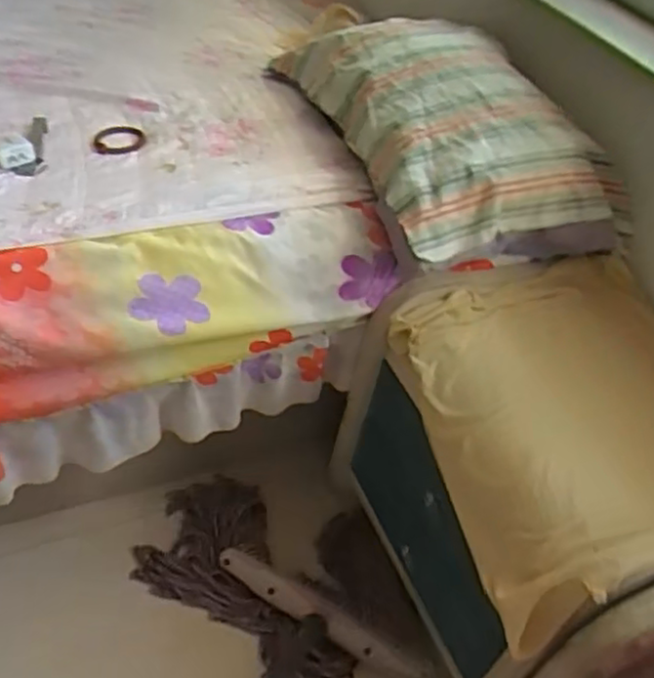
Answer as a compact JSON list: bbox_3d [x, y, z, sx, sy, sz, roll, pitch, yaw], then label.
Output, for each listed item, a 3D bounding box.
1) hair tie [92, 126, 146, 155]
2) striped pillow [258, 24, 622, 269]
[{"bbox_3d":[-0.320,-0.303,1.078,0.079,0.012,0.080,-9,49,-14],"label":"hair tie"},{"bbox_3d":[0.187,-0.345,1.076,0.352,0.137,0.534,-12,50,-16],"label":"striped pillow"}]

